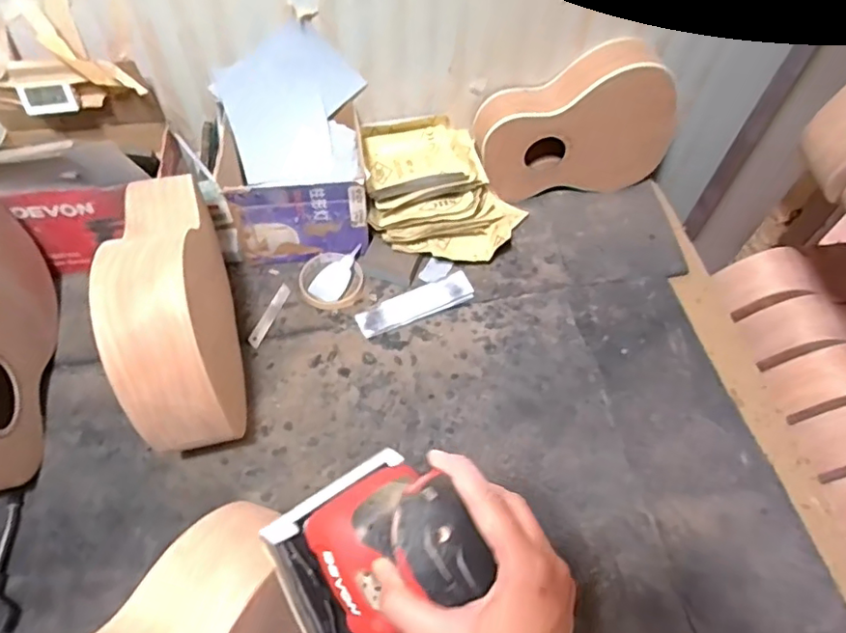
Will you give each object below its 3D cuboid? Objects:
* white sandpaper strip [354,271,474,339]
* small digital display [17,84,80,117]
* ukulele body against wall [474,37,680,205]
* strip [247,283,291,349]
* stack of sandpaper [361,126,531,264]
[{"bbox_3d":[-0.010,-0.018,0.760,0.154,0.011,0.044,-21,60,-15],"label":"white sandpaper strip"},{"bbox_3d":[-0.420,-0.243,0.655,0.054,0.033,0.009,-13,59,-10],"label":"small digital display"},{"bbox_3d":[0.208,-0.263,0.814,0.266,0.193,0.083,-6,58,-6],"label":"ukulele body against wall"},{"bbox_3d":[-0.199,-0.002,0.756,0.018,0.004,0.099,18,58,9],"label":"strip"},{"bbox_3d":[0.033,-0.175,0.811,0.218,0.099,0.200,-4,58,-5],"label":"stack of sandpaper"}]

